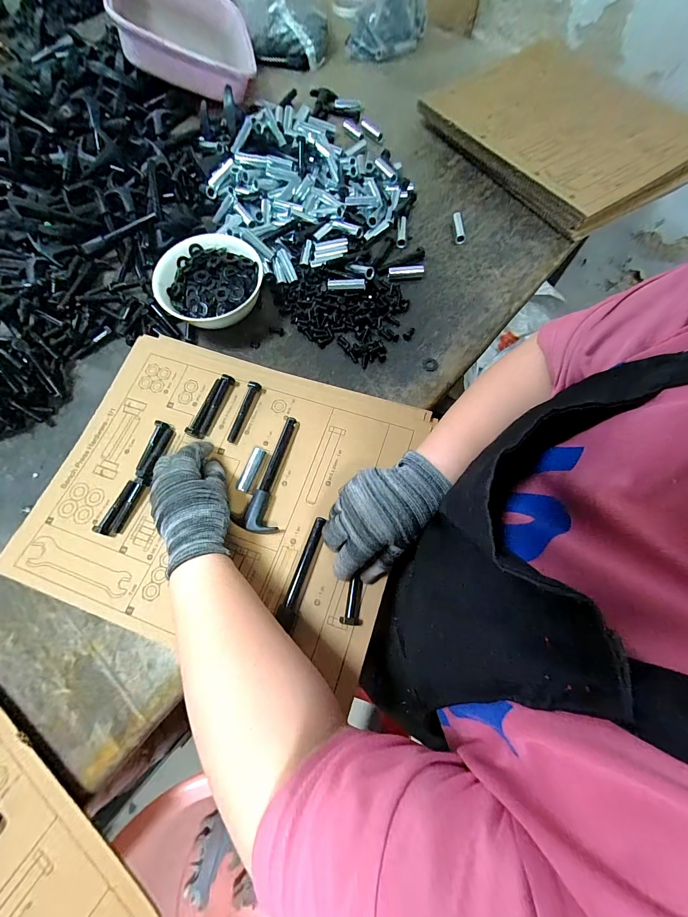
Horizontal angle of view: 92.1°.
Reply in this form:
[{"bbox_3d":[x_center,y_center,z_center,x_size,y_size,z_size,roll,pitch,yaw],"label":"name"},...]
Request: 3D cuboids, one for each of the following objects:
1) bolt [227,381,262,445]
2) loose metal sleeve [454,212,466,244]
[{"bbox_3d":[-0.117,-0.054,0.383,0.016,0.017,0.074,18,72,8],"label":"bolt"},{"bbox_3d":[0.175,-0.354,0.505,0.017,0.011,0.058,2,71,2],"label":"loose metal sleeve"}]

